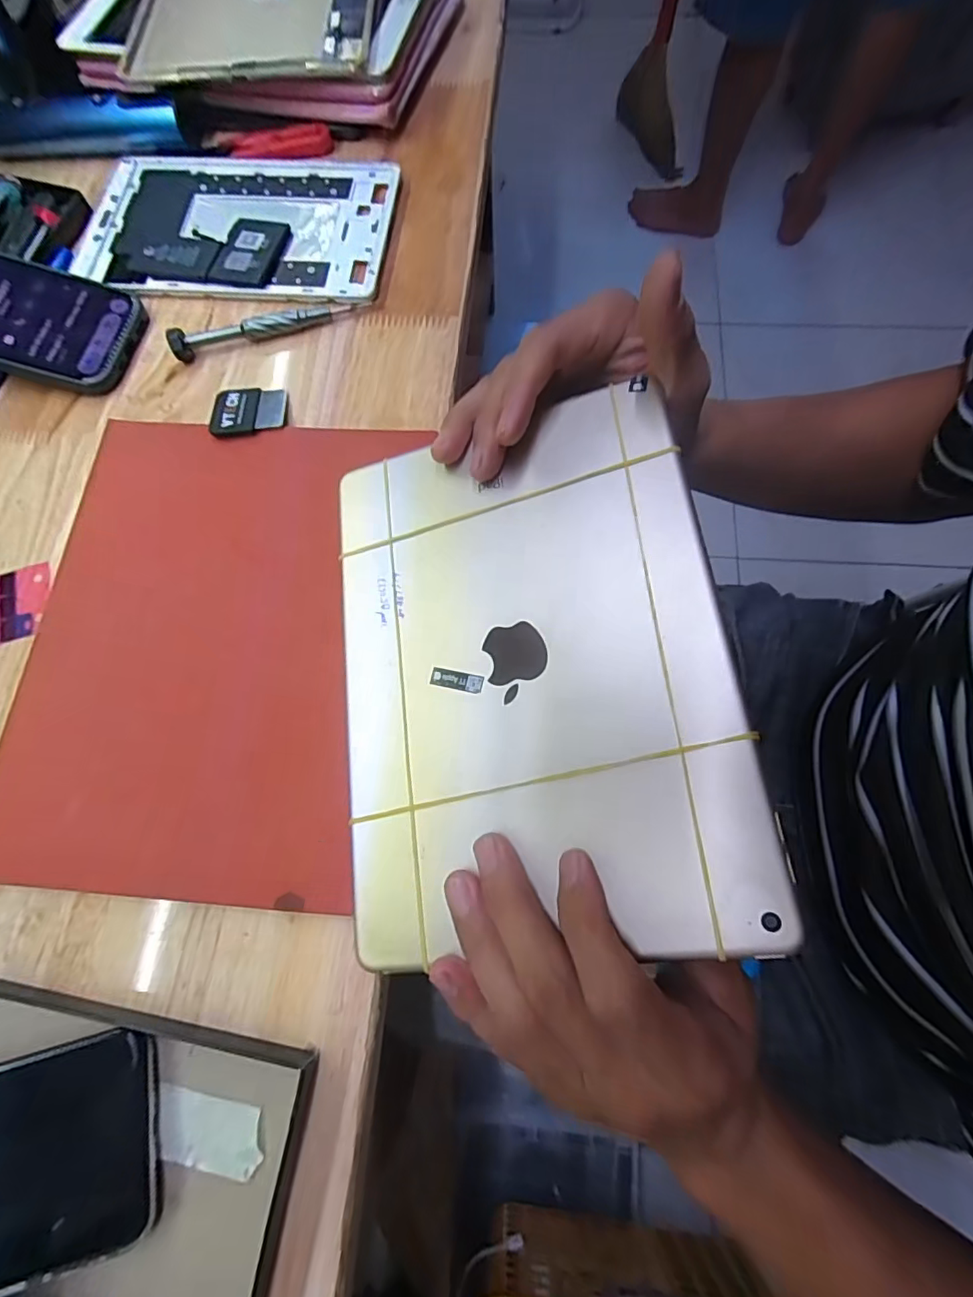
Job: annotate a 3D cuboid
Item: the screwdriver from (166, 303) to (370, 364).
[{"bbox_3d":[-0.135,-0.202,0.327,0.120,0.013,0.013,-19,73,-3],"label":"screwdriver"}]

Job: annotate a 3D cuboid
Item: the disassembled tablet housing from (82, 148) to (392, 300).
[{"bbox_3d":[-0.166,-0.289,0.357,0.201,0.008,0.125,6,74,2],"label":"disassembled tablet housing"}]

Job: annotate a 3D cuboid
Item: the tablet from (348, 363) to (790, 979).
[{"bbox_3d":[0.013,0.003,0.226,0.164,0.004,0.227,-11,72,15],"label":"tablet"}]

